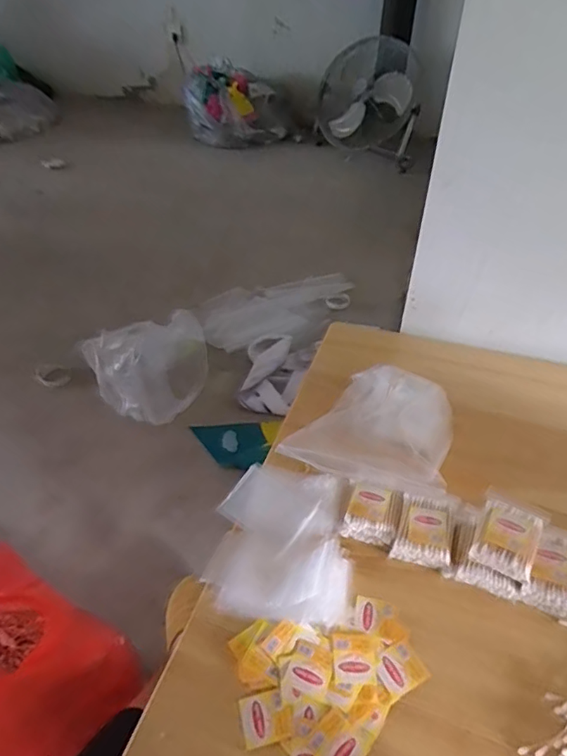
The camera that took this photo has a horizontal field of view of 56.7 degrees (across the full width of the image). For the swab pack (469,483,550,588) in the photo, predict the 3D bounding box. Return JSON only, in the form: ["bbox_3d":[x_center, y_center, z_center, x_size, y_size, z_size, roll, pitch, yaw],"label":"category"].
[{"bbox_3d":[0.234,0.162,0.547,0.062,0.017,0.090,24,48,23],"label":"swab pack"}]

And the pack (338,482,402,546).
[{"bbox_3d":[0.101,0.156,0.591,0.057,0.032,0.060,16,45,18],"label":"pack"}]

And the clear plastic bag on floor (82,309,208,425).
[{"bbox_3d":[-0.354,-0.032,1.428,0.306,0.203,0.254,-19,46,-20],"label":"clear plastic bag on floor"}]

